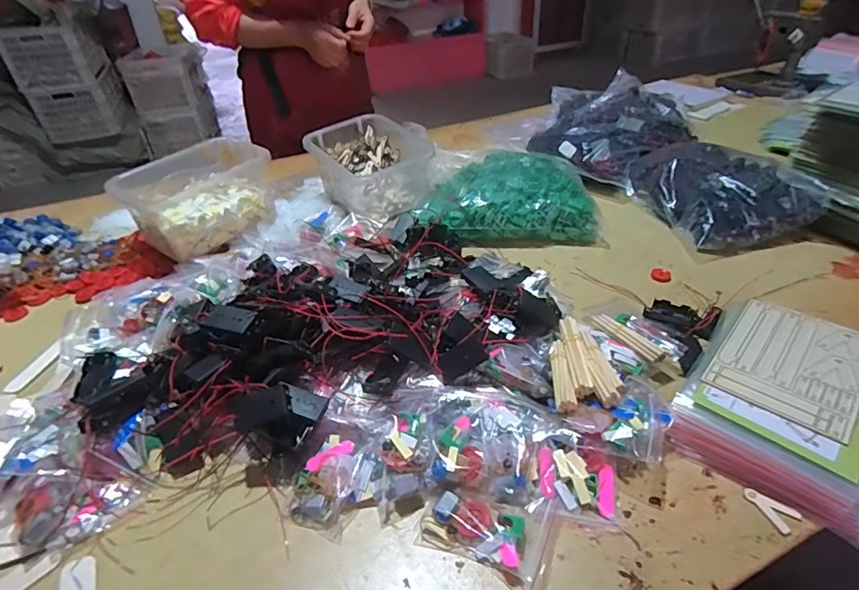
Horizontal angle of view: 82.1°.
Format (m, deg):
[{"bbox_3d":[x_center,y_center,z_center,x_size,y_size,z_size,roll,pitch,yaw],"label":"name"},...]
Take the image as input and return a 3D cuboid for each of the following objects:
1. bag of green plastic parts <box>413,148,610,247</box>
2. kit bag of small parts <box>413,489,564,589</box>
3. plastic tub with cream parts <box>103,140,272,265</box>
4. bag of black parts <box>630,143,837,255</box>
[{"bbox_3d":[0.150,-0.195,0.927,0.306,0.095,0.231,0,37,5],"label":"bag of green plastic parts"},{"bbox_3d":[0.052,0.215,0.447,0.120,0.021,0.066,14,40,22],"label":"kit bag of small parts"},{"bbox_3d":[-0.414,-0.178,0.891,0.187,0.118,0.229,21,43,29],"label":"plastic tub with cream parts"},{"bbox_3d":[0.514,-0.201,0.907,0.215,0.095,0.301,-10,37,-8],"label":"bag of black parts"}]

